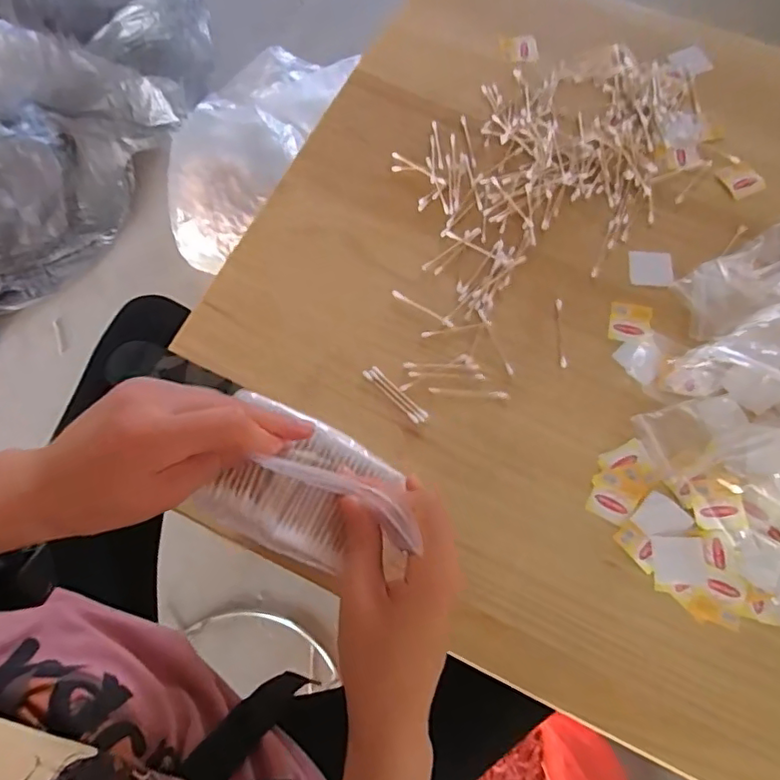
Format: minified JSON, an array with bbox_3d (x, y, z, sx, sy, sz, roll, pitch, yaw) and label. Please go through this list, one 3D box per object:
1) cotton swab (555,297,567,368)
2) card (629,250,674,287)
[{"bbox_3d":[0.168,-0.056,0.561,0.007,0.004,0.072,1,73,0],"label":"cotton swab"},{"bbox_3d":[0.267,-0.123,0.583,0.044,0.004,0.040,3,73,1],"label":"card"}]

